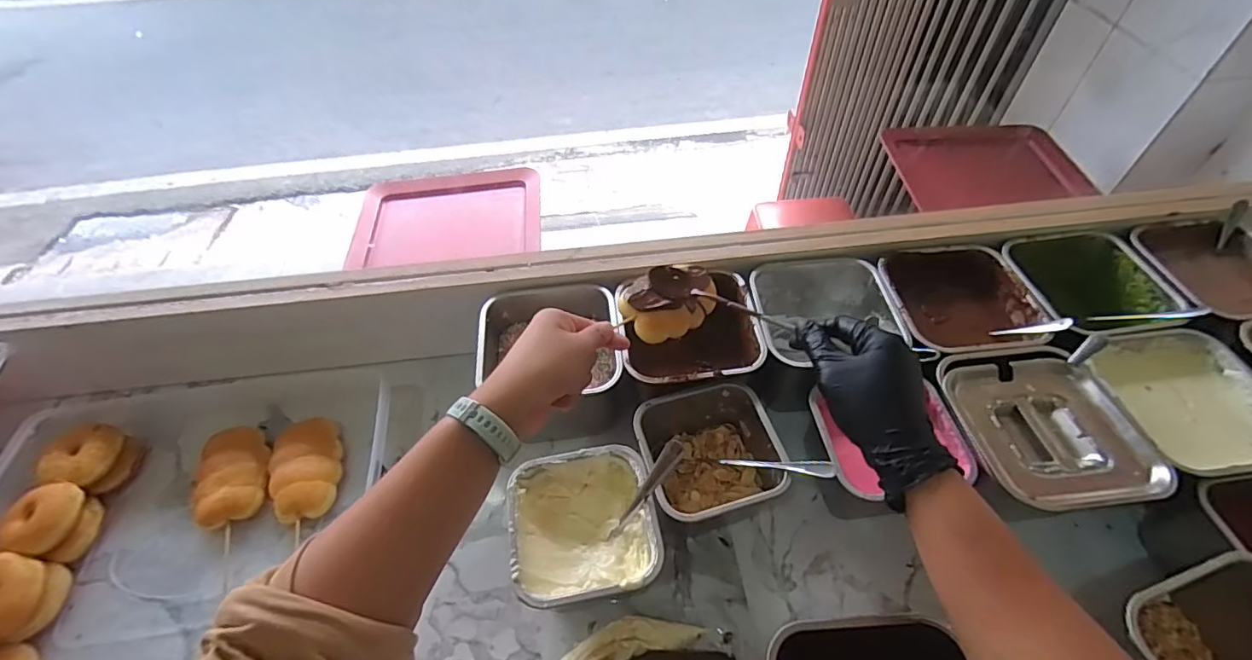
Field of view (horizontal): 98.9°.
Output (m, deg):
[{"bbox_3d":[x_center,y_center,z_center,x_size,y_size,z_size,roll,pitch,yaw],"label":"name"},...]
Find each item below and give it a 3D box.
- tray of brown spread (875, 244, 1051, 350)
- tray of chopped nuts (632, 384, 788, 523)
[{"bbox_3d":[0.342,-0.016,0.573,0.136,0.075,0.136,-6,52,-3],"label":"tray of brown spread"},{"bbox_3d":[0.075,0.125,0.509,0.117,0.093,0.124,-13,53,-8],"label":"tray of chopped nuts"}]

